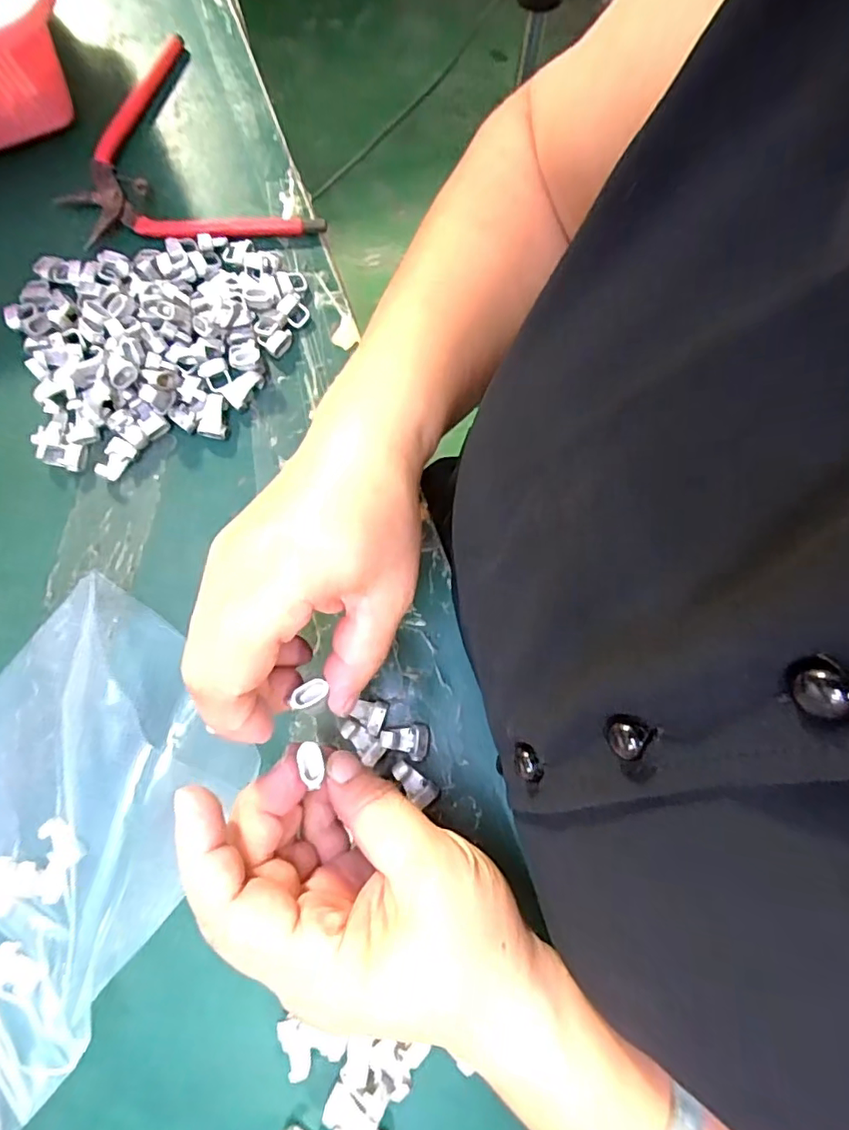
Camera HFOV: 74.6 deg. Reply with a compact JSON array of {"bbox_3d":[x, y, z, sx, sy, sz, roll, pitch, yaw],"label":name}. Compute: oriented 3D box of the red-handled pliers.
[{"bbox_3d":[-0.148,-0.221,0.319,0.112,0.012,0.151,-37,81,-6],"label":"red-handled pliers"}]

